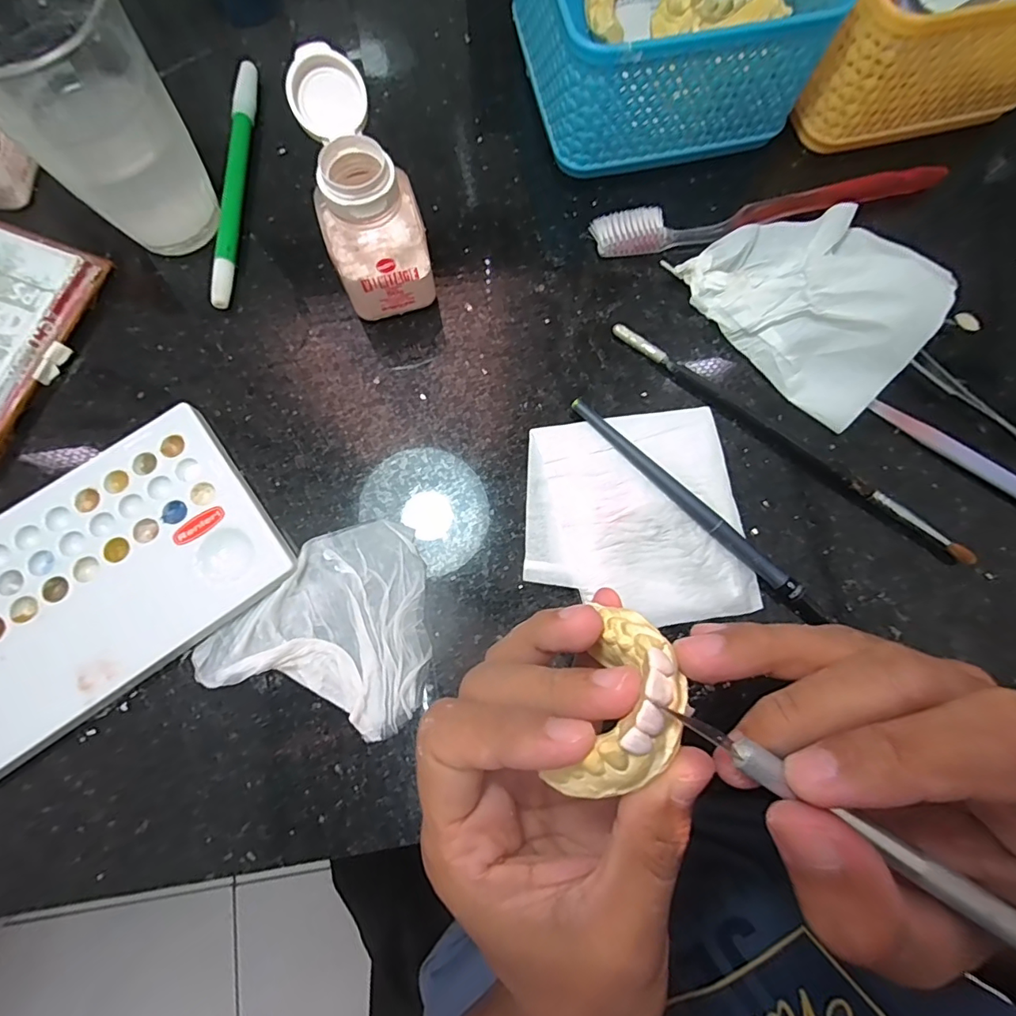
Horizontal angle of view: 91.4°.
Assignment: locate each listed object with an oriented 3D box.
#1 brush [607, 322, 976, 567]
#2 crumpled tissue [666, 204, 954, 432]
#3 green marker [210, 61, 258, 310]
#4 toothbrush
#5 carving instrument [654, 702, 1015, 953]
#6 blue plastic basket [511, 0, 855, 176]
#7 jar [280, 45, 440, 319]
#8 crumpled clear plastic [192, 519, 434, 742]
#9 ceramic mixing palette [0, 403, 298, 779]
[{"bbox_3d":[0.129,-0.033,0.232,0.185,0.007,0.008,37,79,7],"label":"brush"},{"bbox_3d":[0.146,-0.103,0.232,0.103,0.036,0.082,42,80,8],"label":"crumpled tissue"},{"bbox_3d":[-0.139,-0.167,0.255,0.011,0.012,0.140,0,77,-1],"label":"green marker"},{"bbox_3d":[0.135,-0.153,0.256,0.186,0.012,0.018,-11,78,-4],"label":"toothbrush"},{"bbox_3d":[0.095,0.084,0.118,0.130,0.005,0.007,32,79,5],"label":"carving instrument"},{"bbox_3d":[0.076,-0.251,0.250,0.127,0.065,0.126,-11,78,-4],"label":"blue plastic basket"},{"bbox_3d":[-0.062,-0.132,0.216,0.041,0.076,0.064,-18,78,-5],"label":"jar"},{"bbox_3d":[-0.074,0.045,0.210,0.090,0.010,0.083,13,77,2],"label":"crumpled clear plastic"},{"bbox_3d":[-0.177,0.033,0.209,0.152,0.013,0.093,-36,80,-8],"label":"ceramic mixing palette"}]

